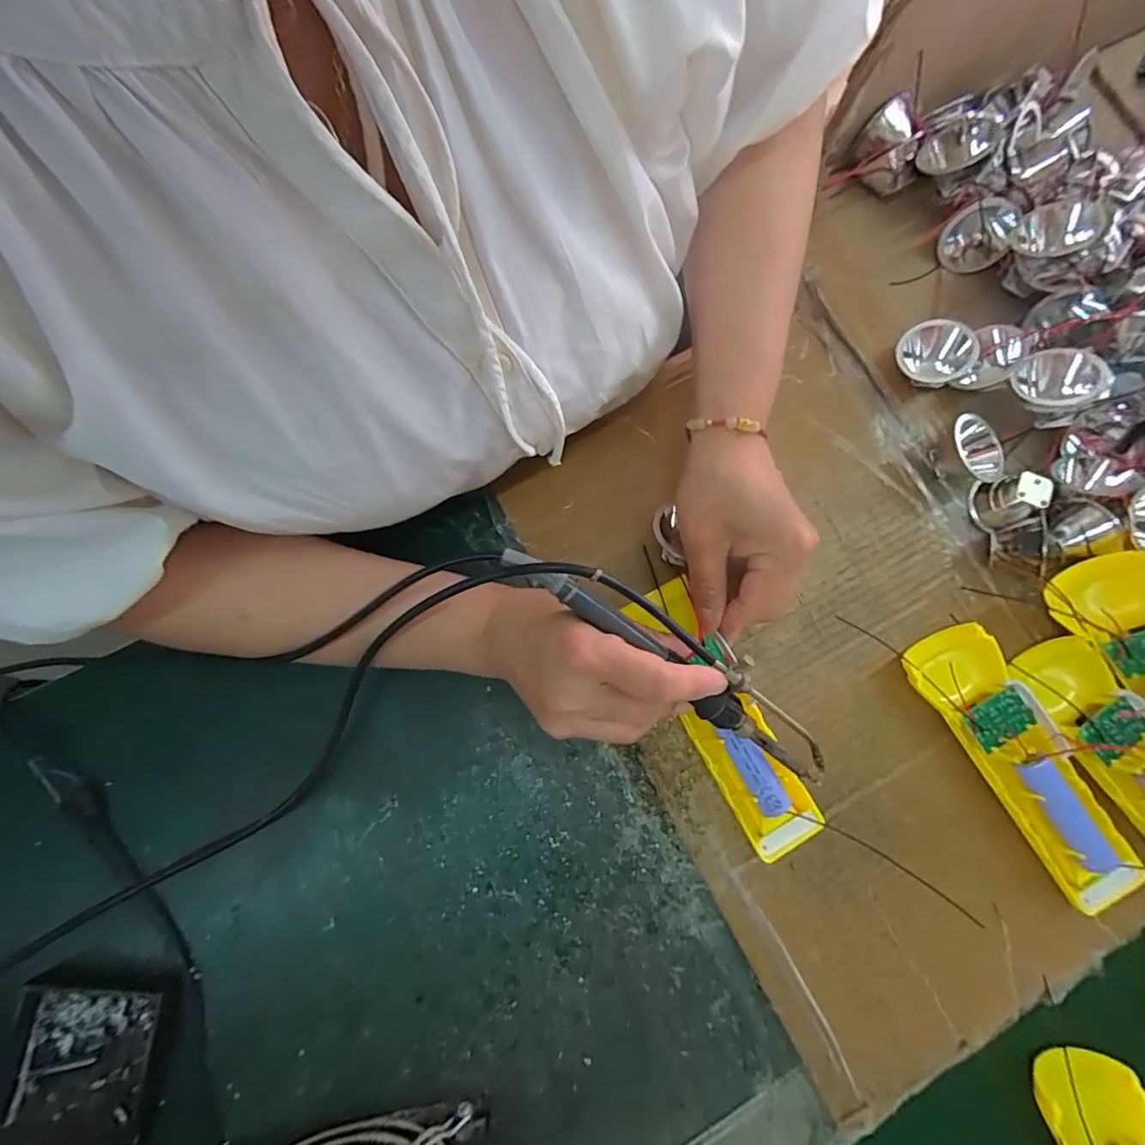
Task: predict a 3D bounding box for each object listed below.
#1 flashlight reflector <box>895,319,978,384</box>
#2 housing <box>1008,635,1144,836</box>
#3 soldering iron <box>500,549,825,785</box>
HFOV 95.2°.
[{"bbox_3d":[0.238,-0.145,0.344,0.044,0.021,0.037,6,108,18],"label":"flashlight reflector"},{"bbox_3d":[0.330,0.115,0.311,0.046,0.037,0.159,-31,76,-8],"label":"housing"},{"bbox_3d":[0.053,0.044,0.263,0.198,0.021,0.030,35,77,-11],"label":"soldering iron"}]

